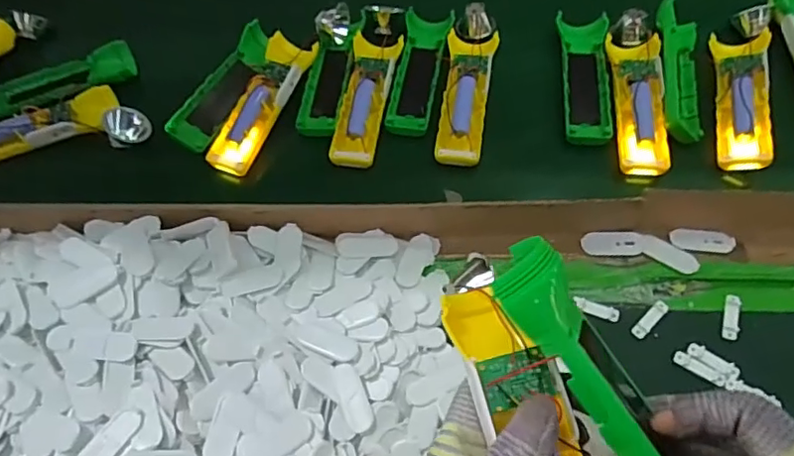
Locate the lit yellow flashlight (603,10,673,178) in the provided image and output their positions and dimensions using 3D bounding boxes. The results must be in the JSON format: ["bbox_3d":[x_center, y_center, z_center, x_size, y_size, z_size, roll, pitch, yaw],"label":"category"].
[{"bbox_3d":[0.236,-0.140,0.555,0.047,0.031,0.195,4,57,6],"label":"lit yellow flashlight"}]

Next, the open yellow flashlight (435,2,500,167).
[{"bbox_3d":[0.073,-0.152,0.573,0.049,0.027,0.202,5,57,7],"label":"open yellow flashlight"}]

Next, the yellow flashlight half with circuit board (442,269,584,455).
[{"bbox_3d":[0.066,0.102,0.271,0.045,0.024,0.164,-16,75,-7],"label":"yellow flashlight half with circuit board"}]

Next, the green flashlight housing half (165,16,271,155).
[{"bbox_3d":[-0.170,-0.147,0.580,0.045,0.031,0.156,22,61,17],"label":"green flashlight housing half"}]

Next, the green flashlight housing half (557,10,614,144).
[{"bbox_3d":[0.190,-0.152,0.566,0.046,0.026,0.155,2,57,5],"label":"green flashlight housing half"}]

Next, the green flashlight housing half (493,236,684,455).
[{"bbox_3d":[0.100,0.076,0.264,0.036,0.022,0.159,-38,96,-19],"label":"green flashlight housing half"}]

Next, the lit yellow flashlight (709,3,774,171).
[{"bbox_3d":[0.335,-0.146,0.549,0.051,0.034,0.203,14,59,12],"label":"lit yellow flashlight"}]

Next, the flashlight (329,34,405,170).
[{"bbox_3d":[-0.030,-0.132,0.567,0.047,0.024,0.154,6,57,7],"label":"flashlight"}]

